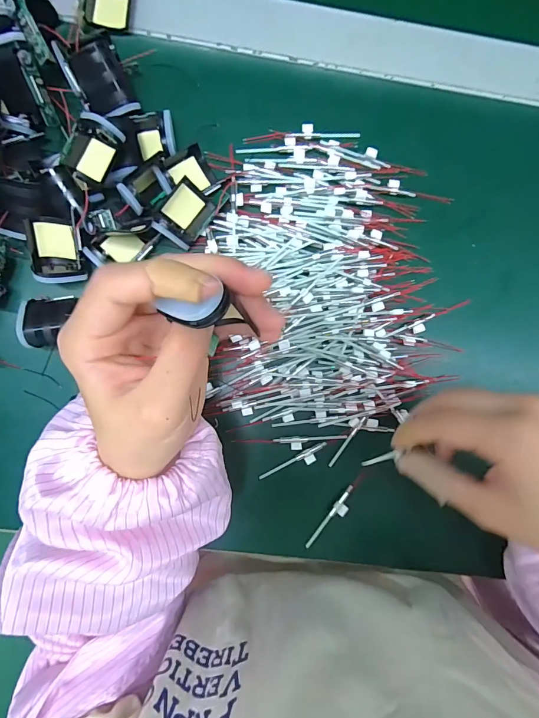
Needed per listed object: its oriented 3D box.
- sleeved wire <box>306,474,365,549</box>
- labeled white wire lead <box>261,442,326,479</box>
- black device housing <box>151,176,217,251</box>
[{"bbox_3d":[0.054,0.123,0.301,0.010,0.007,0.073,42,87,-4],"label":"sleeved wire"},{"bbox_3d":[0.020,0.085,0.302,0.059,0.007,0.011,-28,92,-2],"label":"labeled white wire lead"},{"bbox_3d":[-0.063,-0.107,0.279,0.043,0.014,0.034,-52,135,4],"label":"black device housing"}]

